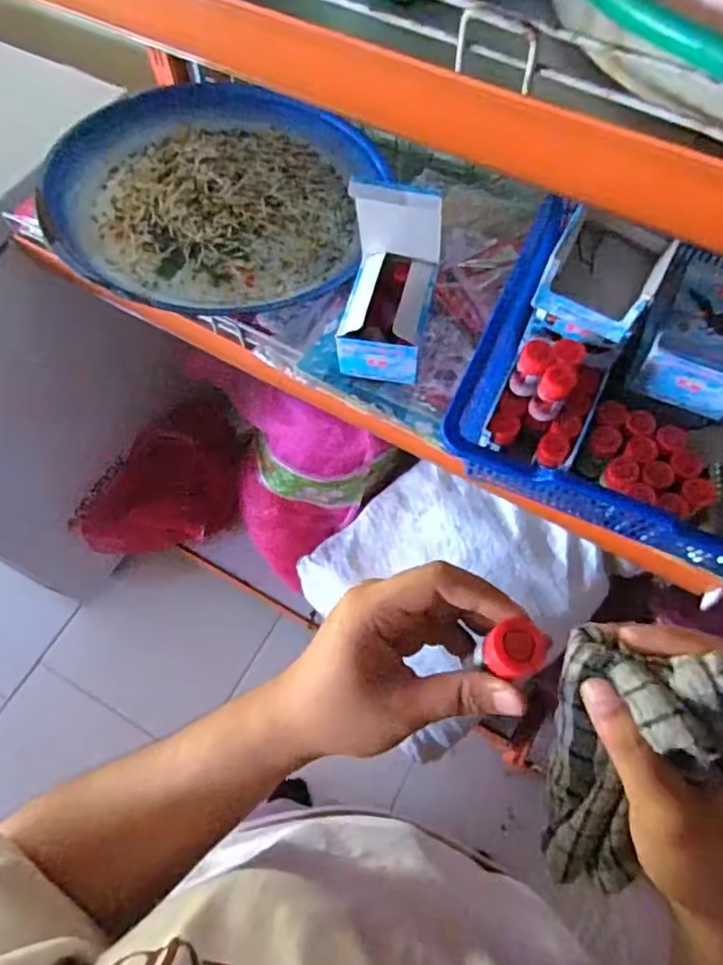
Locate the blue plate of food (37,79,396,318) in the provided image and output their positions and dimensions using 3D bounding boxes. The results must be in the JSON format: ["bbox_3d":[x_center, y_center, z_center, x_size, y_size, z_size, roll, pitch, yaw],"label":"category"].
[{"bbox_3d":[-0.162,-0.347,0.708,0.351,0.073,0.363,0,65,1],"label":"blue plate of food"}]

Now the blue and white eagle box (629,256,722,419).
[{"bbox_3d":[0.278,-0.118,0.499,0.080,0.060,0.097,25,68,12],"label":"blue and white eagle box"}]

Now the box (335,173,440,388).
[{"bbox_3d":[0.024,-0.176,0.542,0.075,0.138,0.112,11,66,6],"label":"box"}]

